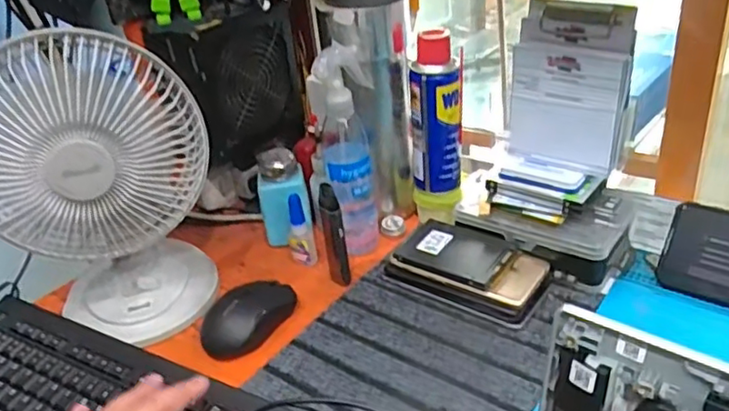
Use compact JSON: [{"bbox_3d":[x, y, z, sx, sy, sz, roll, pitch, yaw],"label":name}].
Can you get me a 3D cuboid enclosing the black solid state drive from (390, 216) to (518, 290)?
[{"bbox_3d":[0.087,0.044,0.588,0.097,0.006,0.067,19,43,30],"label":"black solid state drive"}]

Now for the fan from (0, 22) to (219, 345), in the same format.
[{"bbox_3d":[-0.232,-0.019,0.543,0.185,0.279,0.110,-20,33,-21],"label":"fan"}]

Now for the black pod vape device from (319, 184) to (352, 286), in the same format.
[{"bbox_3d":[-0.029,0.029,0.597,0.019,0.109,0.017,-9,31,-2],"label":"black pod vape device"}]

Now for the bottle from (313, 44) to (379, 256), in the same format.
[{"bbox_3d":[-0.016,-0.053,0.629,0.051,0.216,0.071,-3,31,7],"label":"bottle"}]

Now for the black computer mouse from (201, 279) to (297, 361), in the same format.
[{"bbox_3d":[-0.107,0.098,0.574,0.052,0.034,0.101,14,37,32],"label":"black computer mouse"}]

